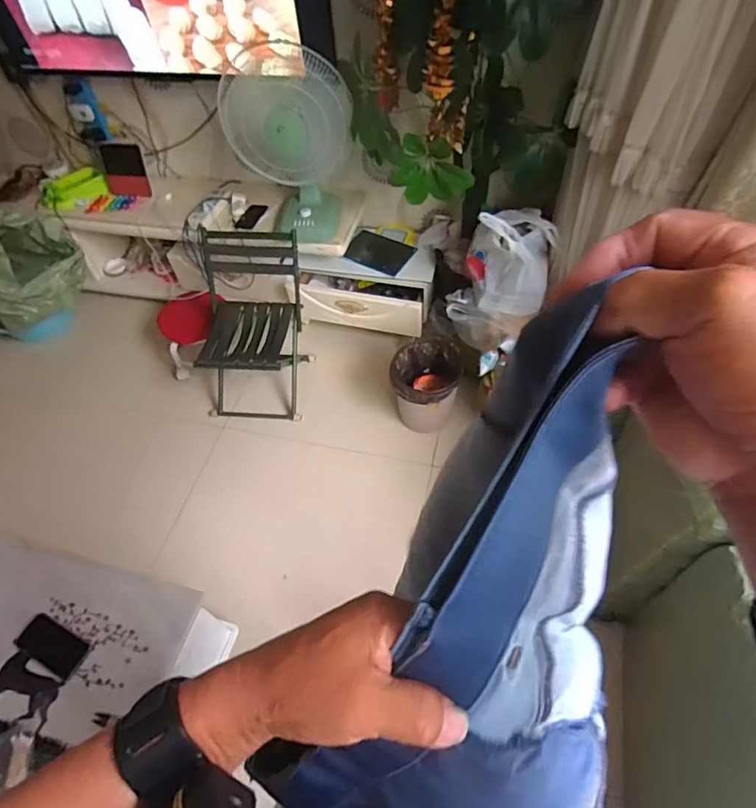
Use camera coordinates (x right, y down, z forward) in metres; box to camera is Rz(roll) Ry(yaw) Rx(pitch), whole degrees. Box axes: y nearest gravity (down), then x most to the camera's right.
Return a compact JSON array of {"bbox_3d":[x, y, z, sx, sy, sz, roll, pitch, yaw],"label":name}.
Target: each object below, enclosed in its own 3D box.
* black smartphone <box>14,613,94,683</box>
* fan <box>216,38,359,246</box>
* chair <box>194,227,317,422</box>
[{"bbox_3d":[-0.711,0.527,1.079,0.169,0.010,0.082,22,57,19],"label":"black smartphone"},{"bbox_3d":[-0.294,-0.894,1.725,0.414,0.530,0.369,-6,53,-1],"label":"fan"},{"bbox_3d":[-0.463,-0.309,1.873,0.372,0.490,0.553,-4,53,0],"label":"chair"}]

